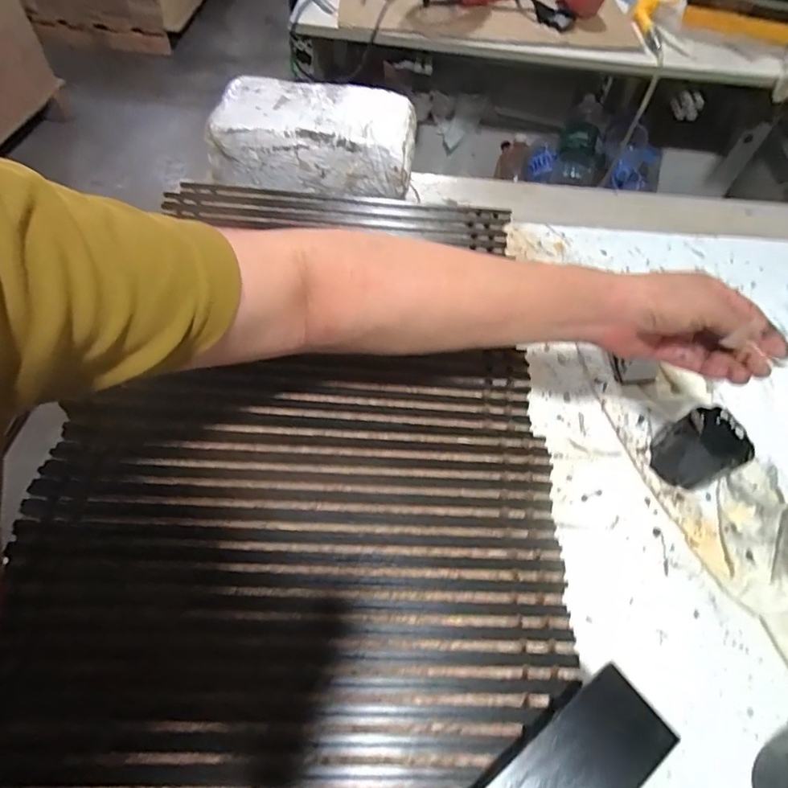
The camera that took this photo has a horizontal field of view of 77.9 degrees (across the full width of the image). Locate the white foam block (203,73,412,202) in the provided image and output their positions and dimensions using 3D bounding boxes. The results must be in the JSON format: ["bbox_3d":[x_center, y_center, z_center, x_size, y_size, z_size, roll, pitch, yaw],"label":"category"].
[{"bbox_3d":[-0.095,-0.313,0.593,0.238,0.076,0.112,7,57,1],"label":"white foam block"}]

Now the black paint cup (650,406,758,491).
[{"bbox_3d":[0.269,0.047,0.430,0.058,0.069,0.061,-26,62,-19],"label":"black paint cup"}]

